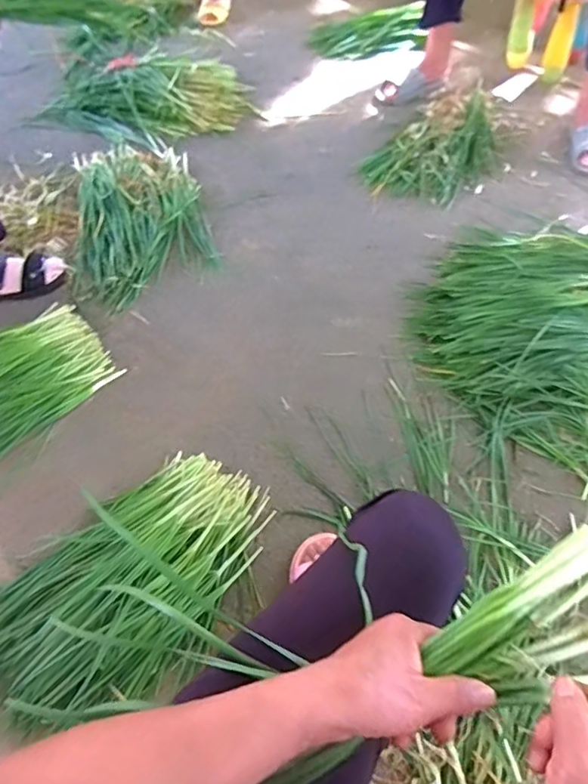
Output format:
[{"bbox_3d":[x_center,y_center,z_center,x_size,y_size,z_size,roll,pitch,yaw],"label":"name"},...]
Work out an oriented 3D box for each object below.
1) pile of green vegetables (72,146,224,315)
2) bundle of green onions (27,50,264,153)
[{"bbox_3d":[-0.376,-0.426,1.302,0.324,0.057,0.538,-14,58,-7],"label":"pile of green vegetables"},{"bbox_3d":[-0.443,-0.881,1.580,0.622,0.098,0.395,-11,58,-5],"label":"bundle of green onions"}]

